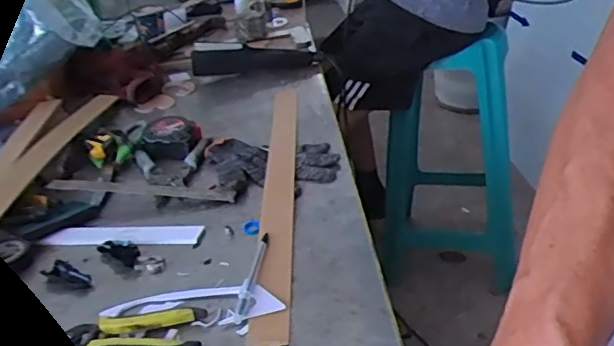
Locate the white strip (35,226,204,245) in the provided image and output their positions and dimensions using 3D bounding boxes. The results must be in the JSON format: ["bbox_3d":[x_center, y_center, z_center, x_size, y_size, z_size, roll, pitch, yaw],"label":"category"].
[{"bbox_3d":[-0.222,0.073,0.731,0.188,0.007,0.038,-2,28,7],"label":"white strip"}]

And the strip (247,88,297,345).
[{"bbox_3d":[-0.037,-0.001,0.836,0.042,0.017,0.663,-2,27,1],"label":"strip"}]

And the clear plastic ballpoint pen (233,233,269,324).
[{"bbox_3d":[-0.057,0.104,0.630,0.018,0.012,0.134,-2,28,6],"label":"clear plastic ballpoint pen"}]

